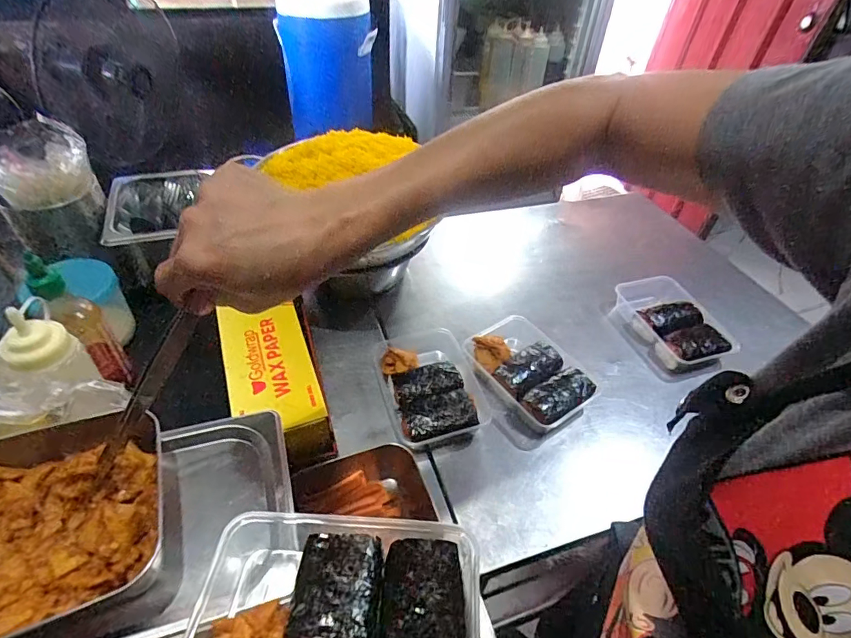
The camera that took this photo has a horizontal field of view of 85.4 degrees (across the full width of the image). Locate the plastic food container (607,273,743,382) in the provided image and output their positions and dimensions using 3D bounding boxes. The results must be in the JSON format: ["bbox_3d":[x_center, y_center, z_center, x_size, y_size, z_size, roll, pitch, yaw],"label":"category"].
[{"bbox_3d":[0.383,0.009,0.725,0.131,0.035,0.172,-10,45,-11],"label":"plastic food container"}]

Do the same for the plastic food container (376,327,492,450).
[{"bbox_3d":[0.003,0.089,0.628,0.129,0.040,0.189,-13,46,-14],"label":"plastic food container"}]

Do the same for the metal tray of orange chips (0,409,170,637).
[{"bbox_3d":[-0.315,0.157,0.331,0.230,0.042,0.168,-10,46,-14],"label":"metal tray of orange chips"}]

